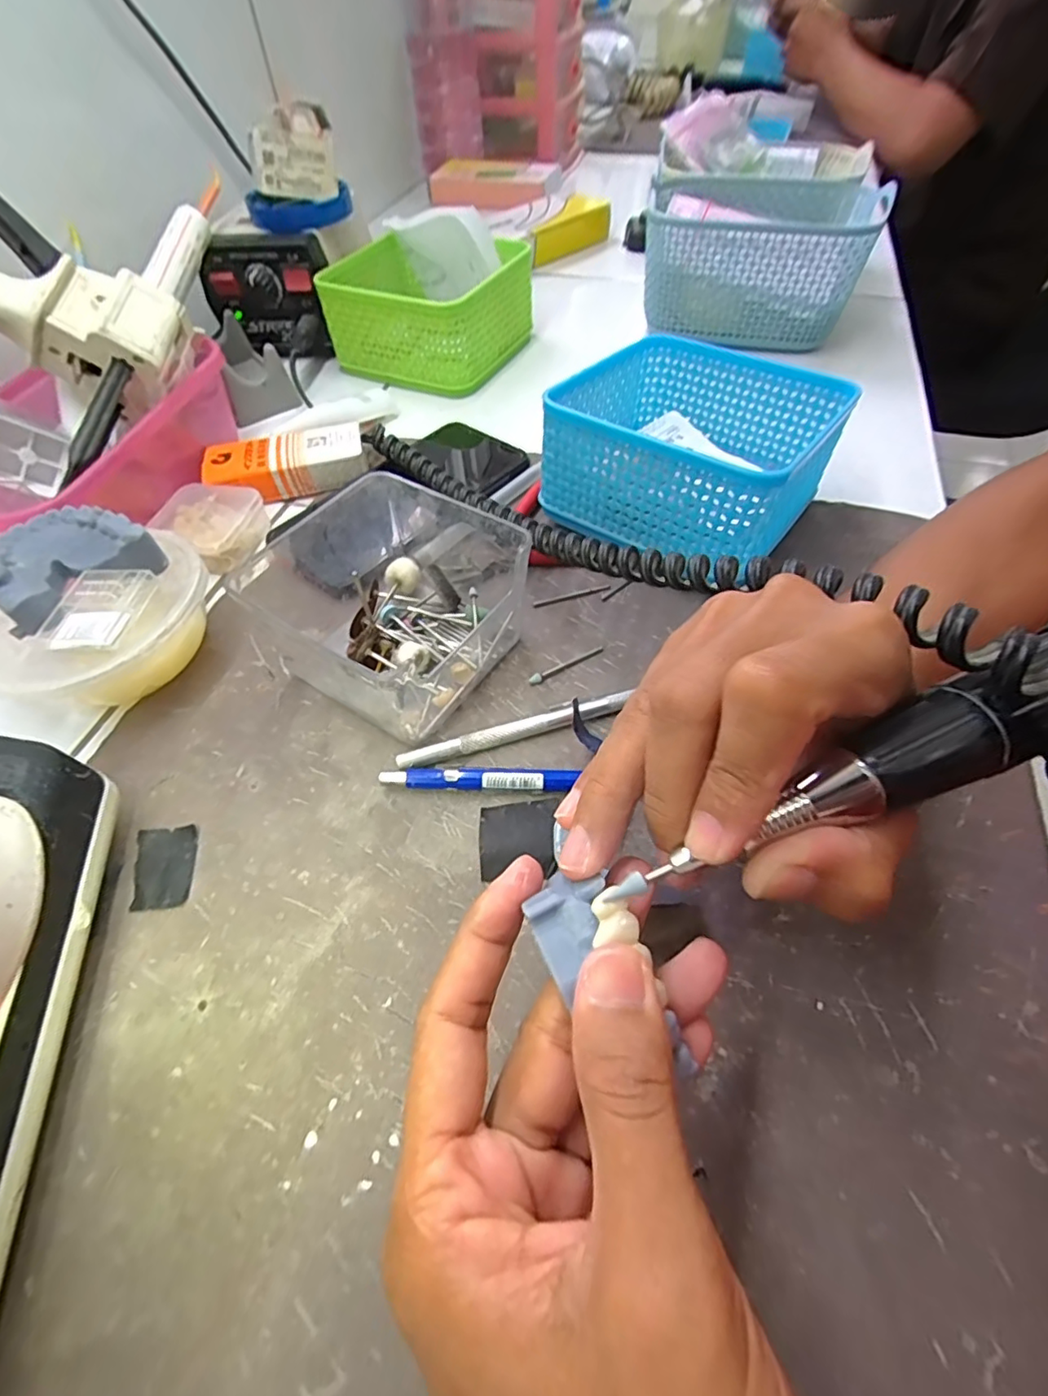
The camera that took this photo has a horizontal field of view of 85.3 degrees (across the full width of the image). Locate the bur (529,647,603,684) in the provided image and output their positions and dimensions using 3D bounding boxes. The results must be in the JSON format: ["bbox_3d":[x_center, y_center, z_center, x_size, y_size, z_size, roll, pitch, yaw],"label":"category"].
[{"bbox_3d":[0.021,-0.017,0.278,0.041,0.004,0.005,-28,58,-16],"label":"bur"}]

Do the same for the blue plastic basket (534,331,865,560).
[{"bbox_3d":[0.093,-0.137,0.318,0.130,0.072,0.132,29,61,21],"label":"blue plastic basket"}]

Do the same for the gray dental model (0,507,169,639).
[{"bbox_3d":[-0.211,-0.065,0.260,0.054,0.020,0.064,37,64,25],"label":"gray dental model"}]

